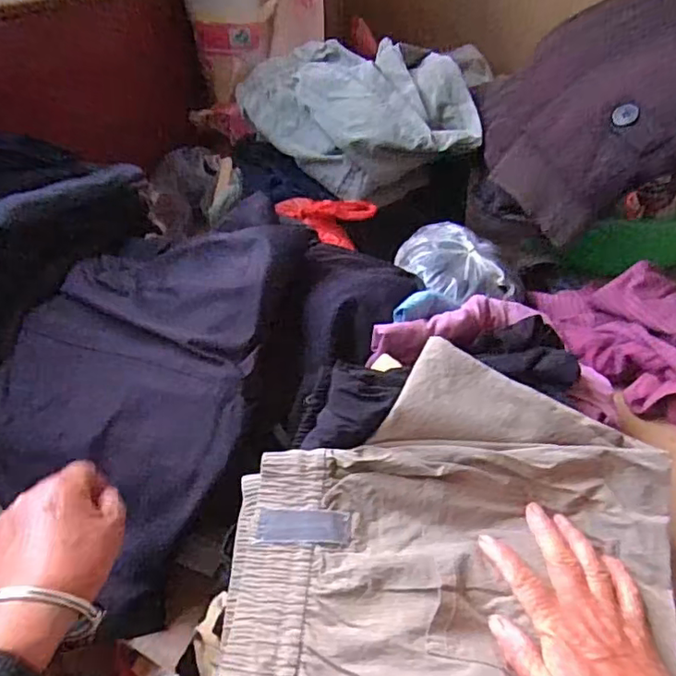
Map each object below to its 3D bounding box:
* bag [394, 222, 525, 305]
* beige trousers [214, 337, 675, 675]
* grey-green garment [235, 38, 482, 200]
[{"bbox_3d":[0.140,-0.093,0.694,0.136,0.058,0.141,-16,39,-15],"label":"bag"},{"bbox_3d":[0.081,0.140,0.391,0.300,0.077,0.264,7,54,7],"label":"beige trousers"},{"bbox_3d":[0.026,-0.305,0.810,0.303,0.142,0.223,-8,37,-5],"label":"grey-green garment"}]

